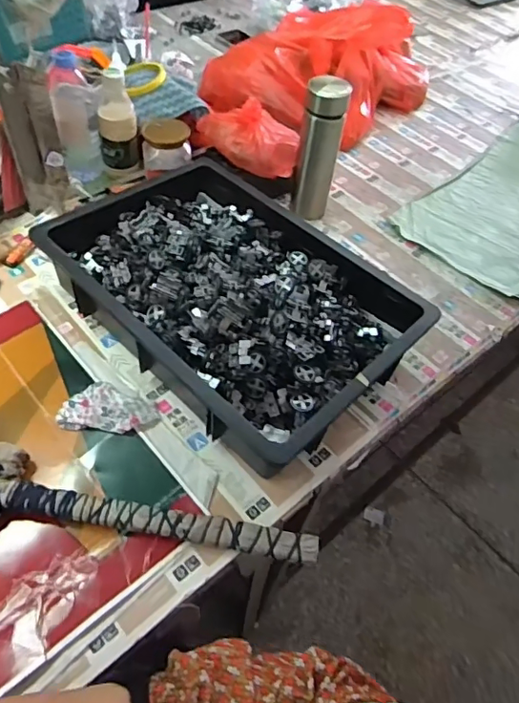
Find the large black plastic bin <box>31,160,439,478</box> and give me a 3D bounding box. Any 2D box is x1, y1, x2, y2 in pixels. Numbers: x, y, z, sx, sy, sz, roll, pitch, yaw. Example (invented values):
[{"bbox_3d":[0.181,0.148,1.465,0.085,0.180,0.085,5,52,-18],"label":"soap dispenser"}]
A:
[{"bbox_3d":[-0.033,-0.078,0.685,0.426,0.099,0.299,40,60,22],"label":"large black plastic bin"}]

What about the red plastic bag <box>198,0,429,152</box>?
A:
[{"bbox_3d":[0.134,-0.572,1.031,0.303,0.165,0.414,38,60,21],"label":"red plastic bag"}]

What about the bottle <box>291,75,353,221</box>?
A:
[{"bbox_3d":[0.089,-0.304,0.812,0.062,0.195,0.059,7,54,0],"label":"bottle"}]

